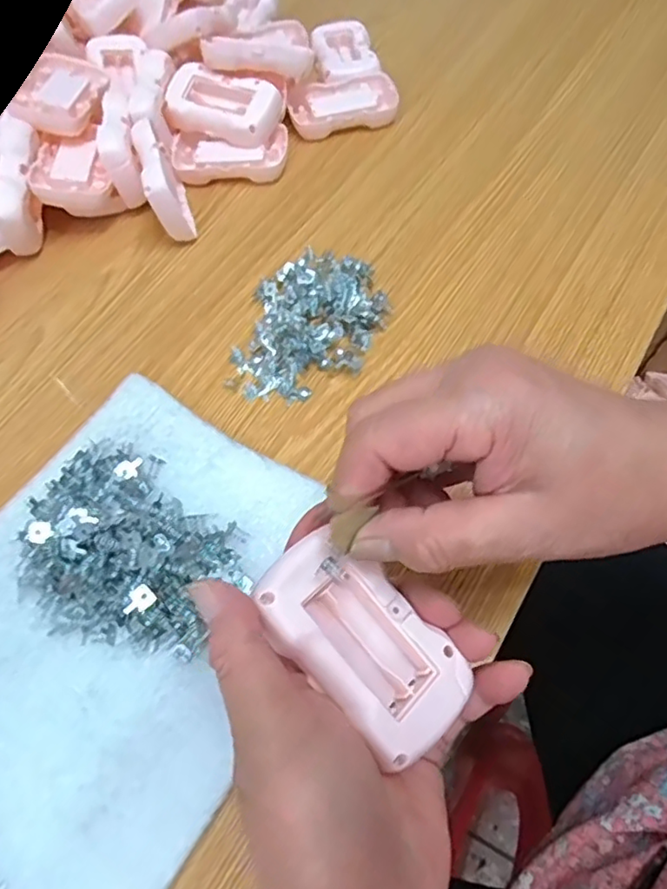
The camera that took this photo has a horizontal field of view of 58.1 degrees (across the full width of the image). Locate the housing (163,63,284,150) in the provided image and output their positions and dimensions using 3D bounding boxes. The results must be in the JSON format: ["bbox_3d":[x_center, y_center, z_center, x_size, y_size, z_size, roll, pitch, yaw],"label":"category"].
[{"bbox_3d":[-0.087,-0.264,0.472,0.082,0.035,0.046,18,65,10],"label":"housing"}]

